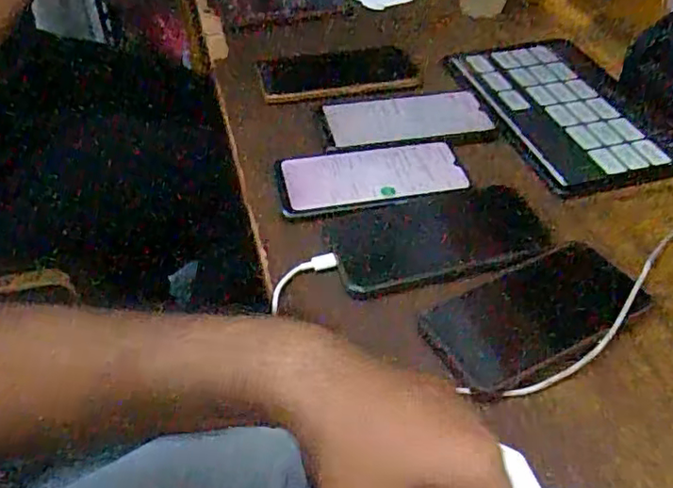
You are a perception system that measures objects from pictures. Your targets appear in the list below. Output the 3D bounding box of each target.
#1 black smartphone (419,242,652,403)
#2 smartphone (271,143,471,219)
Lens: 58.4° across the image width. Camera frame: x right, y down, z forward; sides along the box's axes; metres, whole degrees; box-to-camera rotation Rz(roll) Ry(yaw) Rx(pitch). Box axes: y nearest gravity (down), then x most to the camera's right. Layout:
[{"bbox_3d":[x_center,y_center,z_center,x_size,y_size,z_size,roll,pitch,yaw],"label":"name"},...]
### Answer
[{"bbox_3d":[0.141,0.050,0.428,0.161,0.012,0.075,-21,50,-22],"label":"black smartphone"},{"bbox_3d":[0.032,-0.061,0.529,0.164,0.009,0.077,-6,46,-8],"label":"smartphone"}]

